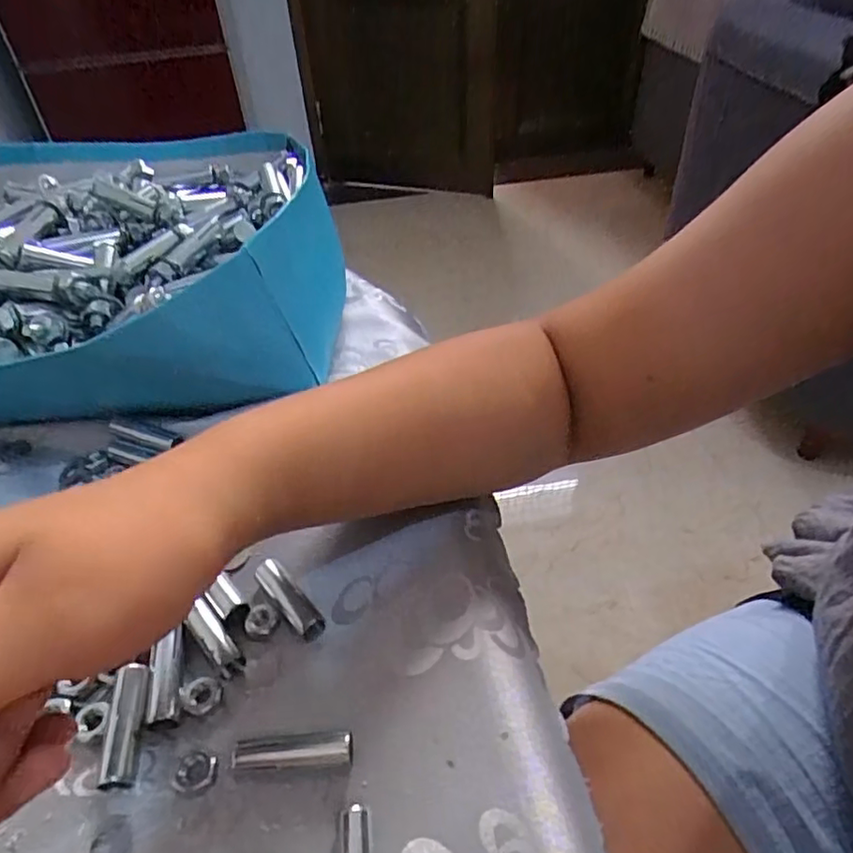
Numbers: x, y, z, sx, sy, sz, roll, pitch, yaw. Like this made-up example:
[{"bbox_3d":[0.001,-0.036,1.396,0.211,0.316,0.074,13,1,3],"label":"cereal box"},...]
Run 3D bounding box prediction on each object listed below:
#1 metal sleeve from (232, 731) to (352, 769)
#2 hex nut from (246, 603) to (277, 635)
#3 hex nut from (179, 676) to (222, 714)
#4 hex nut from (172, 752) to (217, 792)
[{"bbox_3d":[-0.045,0.110,0.204,0.038,0.010,0.010,-3,42,0],"label":"metal sleeve"},{"bbox_3d":[-0.067,0.078,0.245,0.012,0.004,0.012,5,43,9],"label":"hex nut"},{"bbox_3d":[-0.083,0.099,0.222,0.014,0.004,0.013,19,47,22],"label":"hex nut"},{"bbox_3d":[-0.079,0.116,0.204,0.014,0.004,0.012,11,44,14],"label":"hex nut"}]

